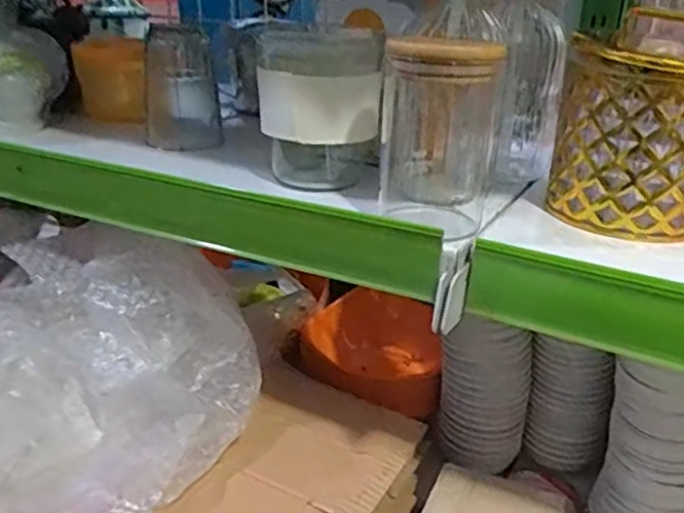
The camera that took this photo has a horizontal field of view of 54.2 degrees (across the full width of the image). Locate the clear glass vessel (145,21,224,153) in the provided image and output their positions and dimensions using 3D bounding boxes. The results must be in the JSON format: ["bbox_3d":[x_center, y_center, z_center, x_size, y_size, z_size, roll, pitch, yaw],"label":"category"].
[{"bbox_3d":[-0.134,-0.140,0.558,0.060,0.098,0.059,-4,26,-12],"label":"clear glass vessel"}]

